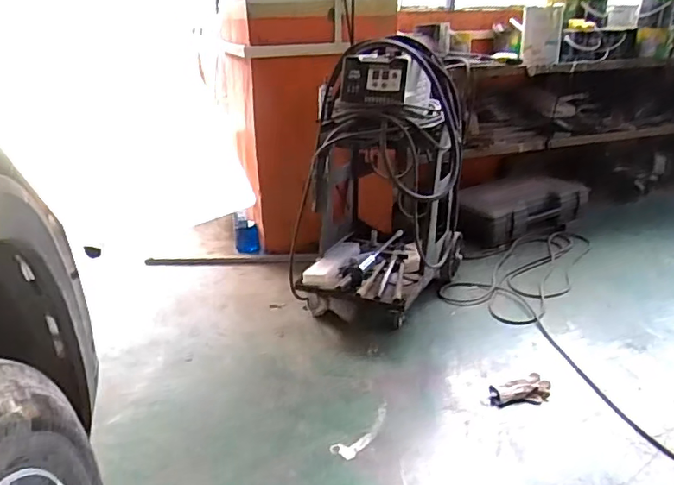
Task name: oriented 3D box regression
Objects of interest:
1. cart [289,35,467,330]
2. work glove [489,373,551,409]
[{"bbox_3d":[0.162,-0.219,1.902,0.495,0.833,0.518,9,25,20],"label":"cart"},{"bbox_3d":[0.515,0.413,1.527,0.197,0.032,0.107,-8,25,-18],"label":"work glove"}]

